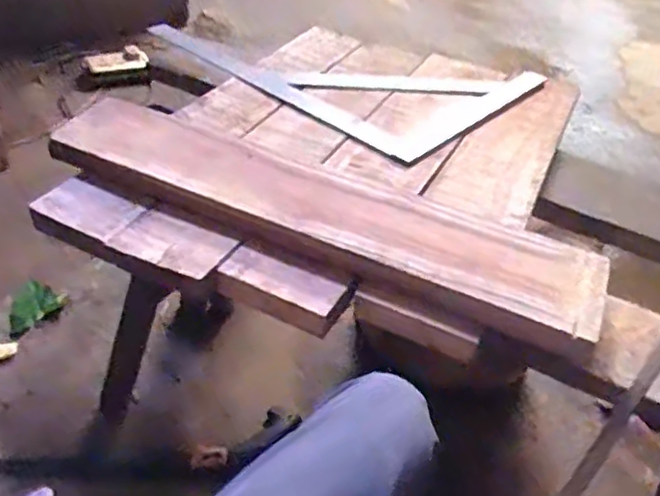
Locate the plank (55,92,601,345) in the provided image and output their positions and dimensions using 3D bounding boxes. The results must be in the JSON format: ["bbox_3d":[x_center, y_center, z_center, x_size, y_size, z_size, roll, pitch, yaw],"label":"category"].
[{"bbox_3d":[-0.027,-0.050,0.734,0.655,0.043,0.141,20,42,18],"label":"plank"}]

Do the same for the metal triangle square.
[{"bbox_3d":[-0.006,-0.343,1.101,0.621,0.015,0.373,31,47,29],"label":"metal triangle square"}]

